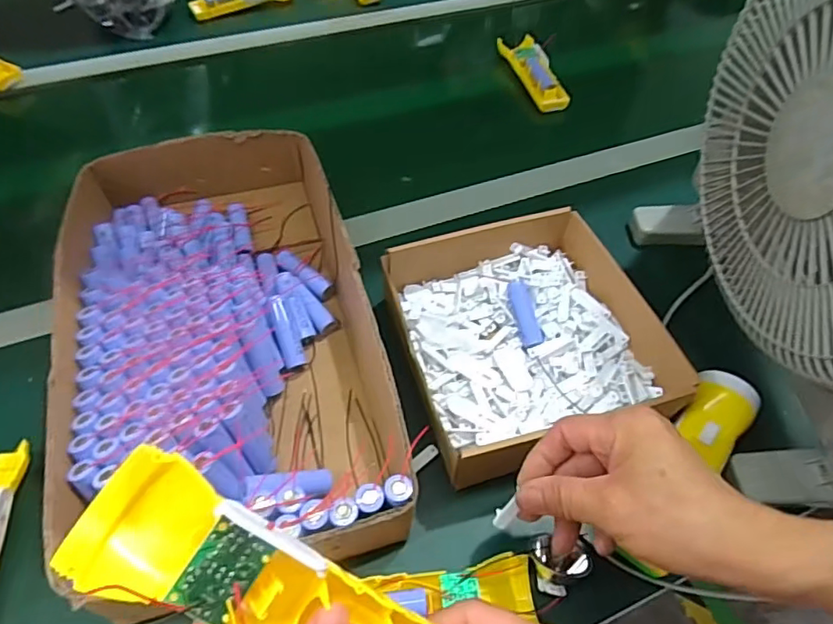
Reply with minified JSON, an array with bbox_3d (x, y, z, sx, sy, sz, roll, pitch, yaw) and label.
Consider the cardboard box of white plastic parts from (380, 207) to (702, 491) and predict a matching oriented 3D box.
[{"bbox_3d":[0.087,0.010,0.490,0.198,0.054,0.233,-13,56,-10],"label":"cardboard box of white plastic parts"}]

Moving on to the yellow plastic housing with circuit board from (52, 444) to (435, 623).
[{"bbox_3d":[-0.055,0.114,0.224,0.155,0.033,0.048,37,56,-15],"label":"yellow plastic housing with circuit board"}]

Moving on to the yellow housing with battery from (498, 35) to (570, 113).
[{"bbox_3d":[0.165,-0.342,0.788,0.052,0.027,0.163,-10,54,-10],"label":"yellow housing with battery"}]

